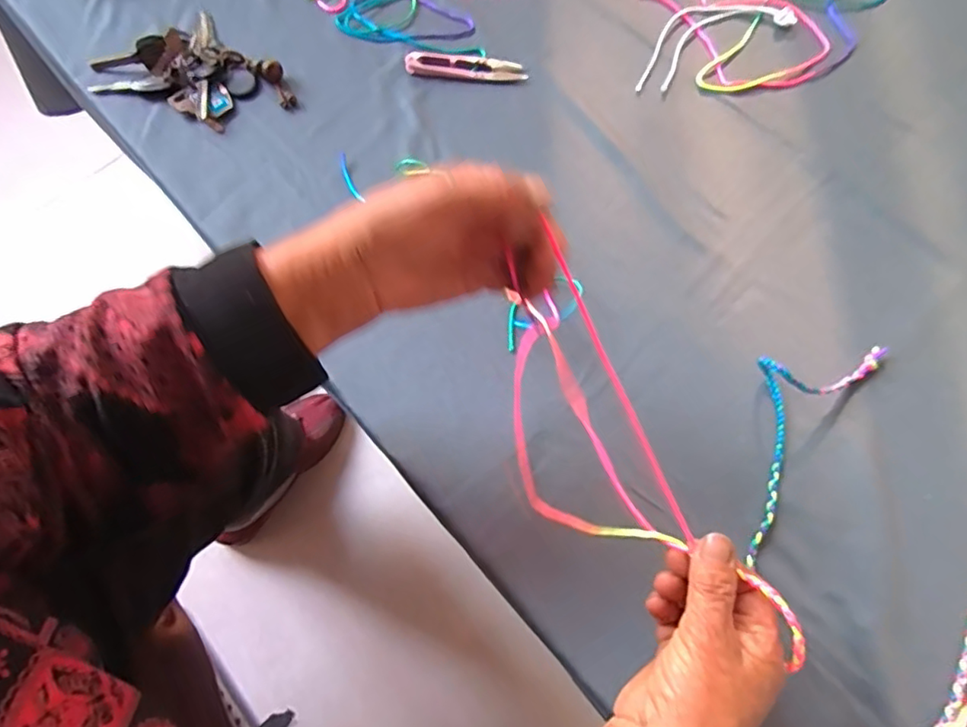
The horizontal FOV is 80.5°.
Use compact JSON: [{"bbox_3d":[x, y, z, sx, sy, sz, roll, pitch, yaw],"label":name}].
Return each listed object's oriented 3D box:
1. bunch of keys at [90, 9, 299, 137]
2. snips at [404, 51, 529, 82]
[{"bbox_3d":[-0.244,-0.237,0.477,0.147,0.026,0.112,42,76,12],"label":"bunch of keys"},{"bbox_3d":[-0.014,-0.253,0.487,0.101,0.007,0.025,9,71,2],"label":"snips"}]

